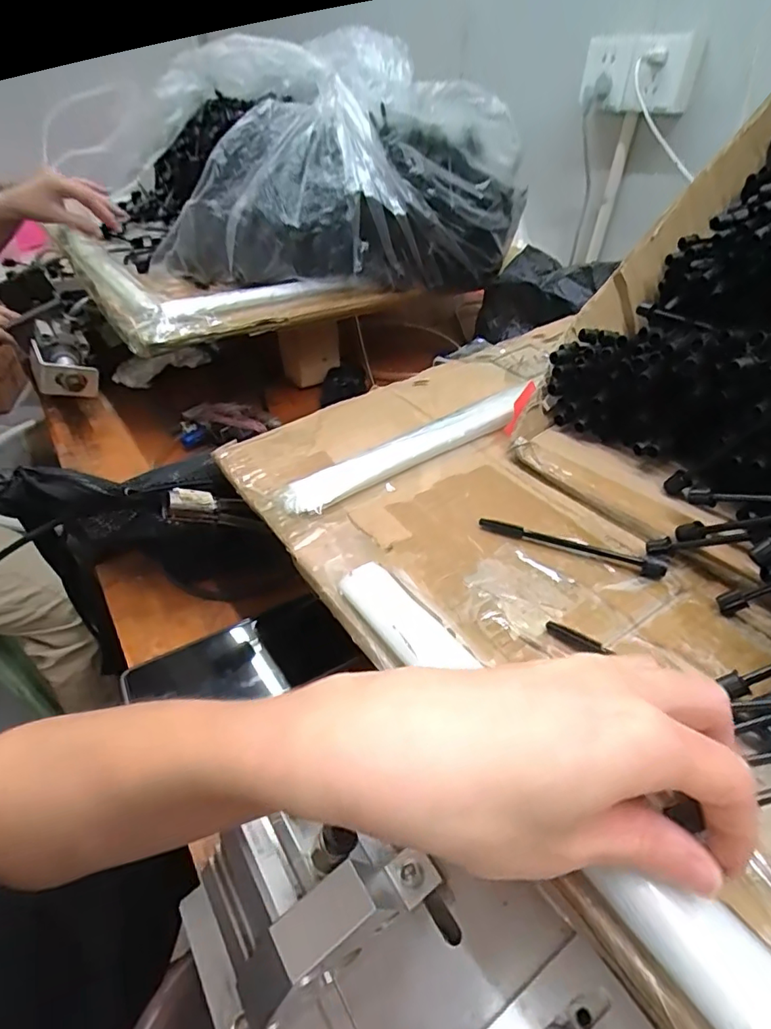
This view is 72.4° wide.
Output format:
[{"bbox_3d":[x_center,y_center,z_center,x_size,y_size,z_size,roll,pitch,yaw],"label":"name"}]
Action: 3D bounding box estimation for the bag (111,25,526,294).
[{"bbox_3d":[-0.054,-0.415,0.645,0.425,0.229,0.295,5,40,4],"label":"bag"}]

